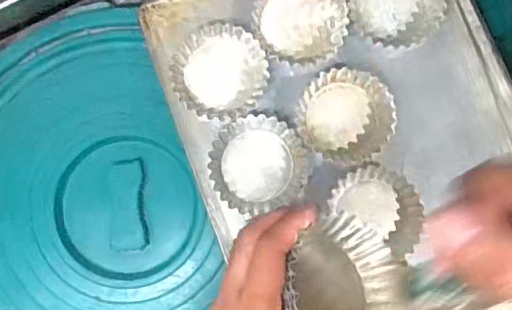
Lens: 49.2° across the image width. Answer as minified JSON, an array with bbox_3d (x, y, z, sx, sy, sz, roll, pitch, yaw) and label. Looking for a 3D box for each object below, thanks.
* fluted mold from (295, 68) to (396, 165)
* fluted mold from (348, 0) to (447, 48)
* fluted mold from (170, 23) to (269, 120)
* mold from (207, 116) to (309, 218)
[{"bbox_3d":[0.093,-0.040,0.587,0.095,0.026,0.094,0,86,1],"label":"fluted mold"},{"bbox_3d":[0.147,-0.161,0.592,0.097,0.032,0.090,31,87,3],"label":"fluted mold"},{"bbox_3d":[-0.036,-0.084,0.578,0.093,0.032,0.091,0,86,1],"label":"fluted mold"},{"bbox_3d":[0.003,0.009,0.582,0.099,0.027,0.096,0,86,1],"label":"mold"}]

